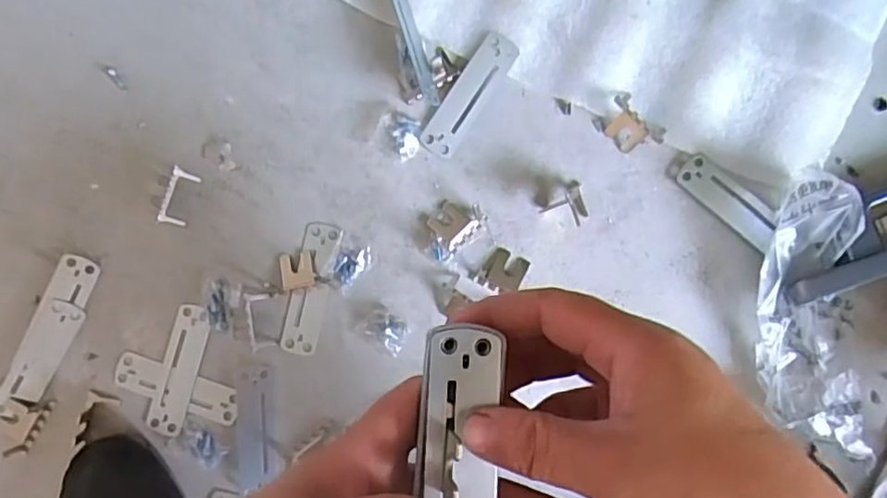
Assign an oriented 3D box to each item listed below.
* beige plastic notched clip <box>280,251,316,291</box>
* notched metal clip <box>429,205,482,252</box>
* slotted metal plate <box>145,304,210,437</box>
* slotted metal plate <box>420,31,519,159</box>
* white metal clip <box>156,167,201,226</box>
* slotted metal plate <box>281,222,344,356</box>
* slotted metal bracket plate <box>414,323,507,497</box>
[{"bbox_3d":[-0.106,0.015,0.455,0.024,0.006,0.026,-10,87,2],"label":"beige plastic notched clip"},{"bbox_3d":[0.007,-0.018,0.452,0.028,0.007,0.029,-41,87,0],"label":"notched metal clip"},{"bbox_3d":[-0.193,0.089,0.457,0.027,0.004,0.094,15,88,3],"label":"slotted metal plate"},{"bbox_3d":[0.019,-0.111,0.455,0.029,0.004,0.096,33,95,1],"label":"slotted metal plate"},{"bbox_3d":[-0.192,-0.037,0.455,0.014,0.020,0.041,17,89,3],"label":"white metal clip"},{"bbox_3d":[-0.096,0.029,0.456,0.028,0.004,0.096,12,88,3],"label":"slotted metal plate"},{"bbox_3d":[0.007,0.077,0.234,0.032,0.005,0.093,-2,82,2],"label":"slotted metal bracket plate"}]

